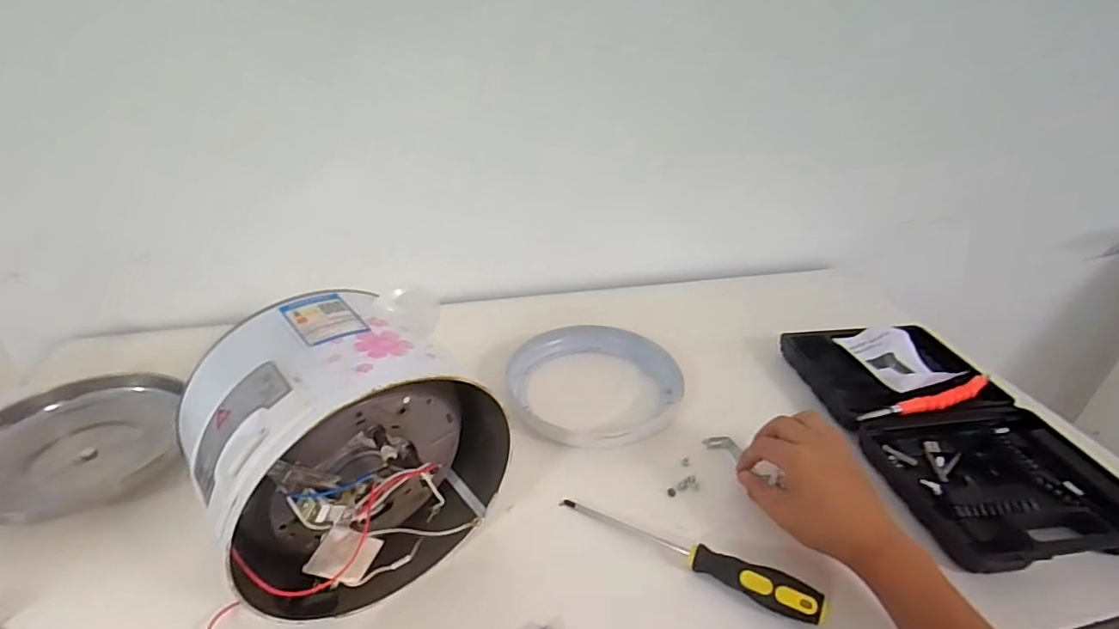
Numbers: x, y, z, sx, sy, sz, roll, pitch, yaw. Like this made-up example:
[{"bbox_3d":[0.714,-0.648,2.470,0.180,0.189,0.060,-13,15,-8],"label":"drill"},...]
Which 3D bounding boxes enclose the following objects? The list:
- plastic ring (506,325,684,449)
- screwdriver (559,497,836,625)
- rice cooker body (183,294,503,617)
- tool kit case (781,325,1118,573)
[{"bbox_3d":[0.043,0.078,0.659,0.206,0.025,0.189,2,36,-2],"label":"plastic ring"},{"bbox_3d":[0.108,0.199,0.469,0.225,0.033,0.028,18,35,24],"label":"screwdriver"},{"bbox_3d":[-0.170,0.108,0.433,0.161,0.206,0.200,28,40,33],"label":"rice cooker body"},{"bbox_3d":[0.420,0.121,0.600,0.198,0.049,0.335,-4,36,-10],"label":"tool kit case"}]

